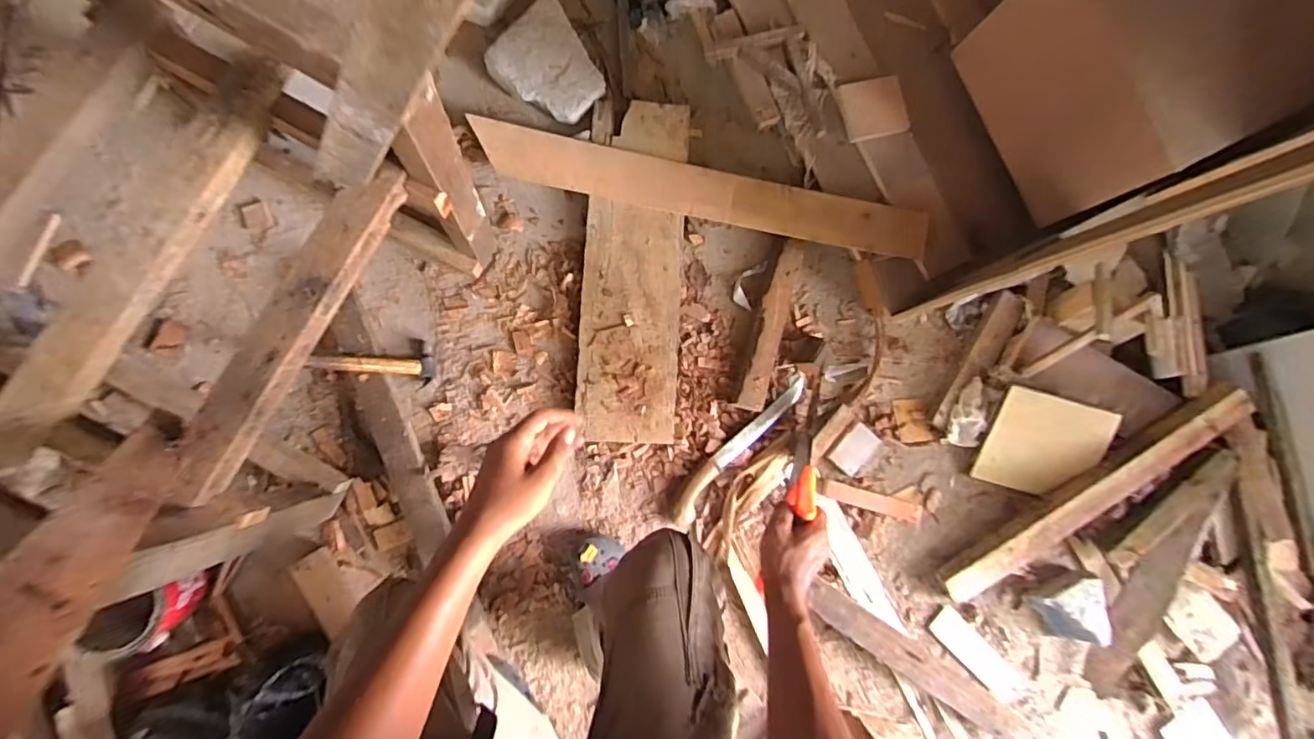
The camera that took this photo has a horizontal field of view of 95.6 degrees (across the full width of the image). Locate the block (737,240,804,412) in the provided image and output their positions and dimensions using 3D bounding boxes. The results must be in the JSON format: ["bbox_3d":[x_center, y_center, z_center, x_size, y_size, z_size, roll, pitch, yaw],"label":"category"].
[{"bbox_3d":[0.227,-0.086,1.163,0.058,0.025,0.336,18,82,-5],"label":"block"}]

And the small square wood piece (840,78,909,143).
[{"bbox_3d":[0.440,-0.522,1.195,0.128,0.020,0.118,-15,87,-3],"label":"small square wood piece"}]

